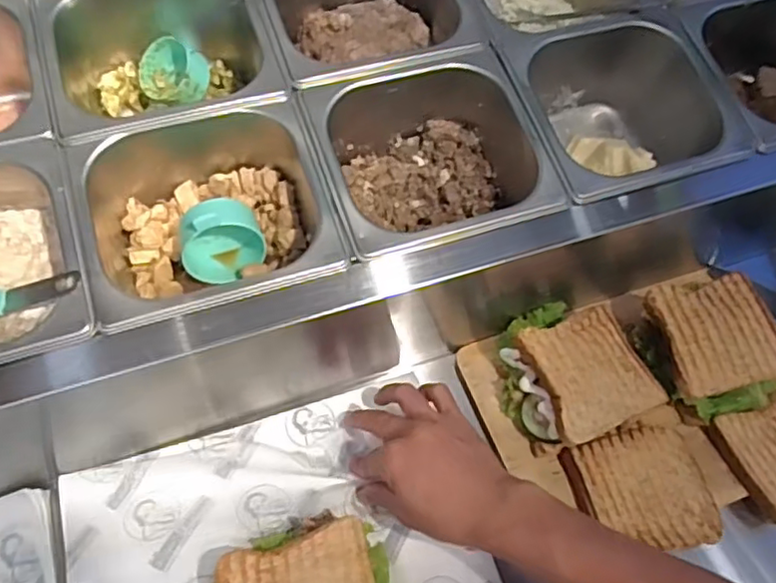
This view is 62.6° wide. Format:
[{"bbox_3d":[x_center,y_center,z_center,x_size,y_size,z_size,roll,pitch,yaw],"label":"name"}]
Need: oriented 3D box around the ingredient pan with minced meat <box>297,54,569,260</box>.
[{"bbox_3d":[0.027,-0.105,0.531,0.169,0.090,0.166,-16,61,-12],"label":"ingredient pan with minced meat"}]

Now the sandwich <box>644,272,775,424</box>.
[{"bbox_3d":[0.284,0.046,0.553,0.103,0.048,0.112,-12,60,-10],"label":"sandwich"}]

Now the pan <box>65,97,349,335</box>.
[{"bbox_3d":[-0.137,-0.059,0.492,0.170,0.101,0.168,-16,61,-13],"label":"pan"}]

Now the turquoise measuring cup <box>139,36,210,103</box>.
[{"bbox_3d":[-0.190,-0.197,0.565,0.067,0.041,0.051,36,63,17],"label":"turquoise measuring cup"}]

